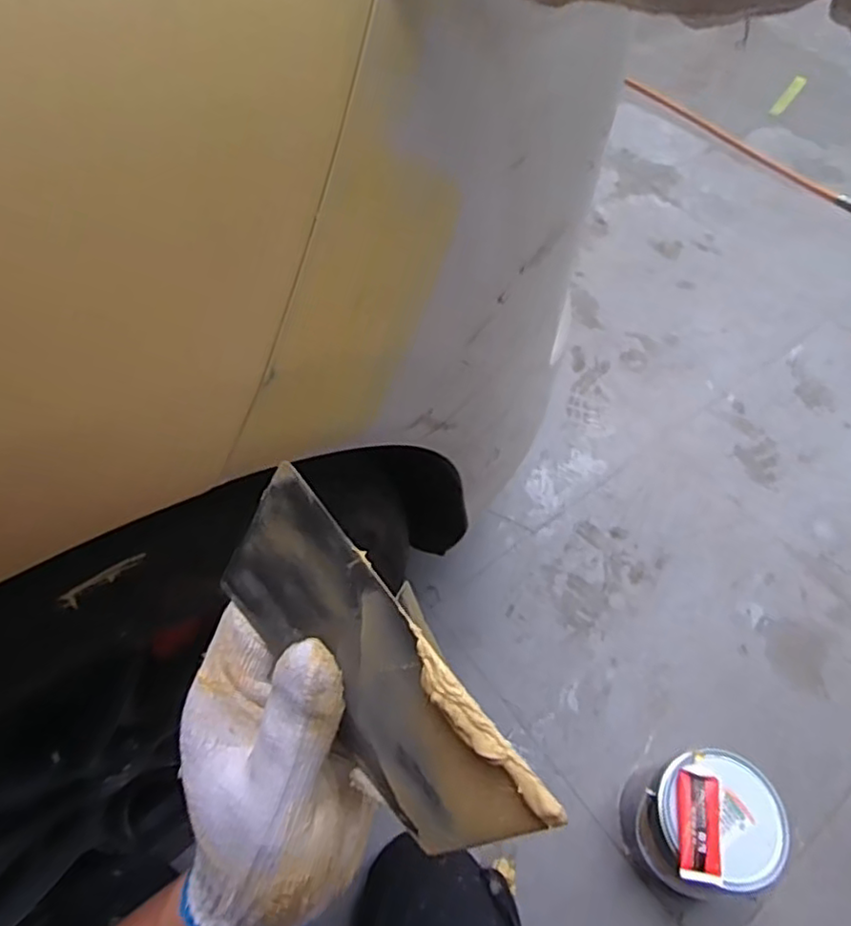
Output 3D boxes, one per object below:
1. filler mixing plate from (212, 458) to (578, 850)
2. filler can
[{"bbox_3d":[-0.021,0.074,0.222,0.138,0.076,0.006,54,39,2],"label":"filler mixing plate"},{"bbox_3d":[0.368,0.480,0.868,0.169,0.181,0.154,2,58,-3],"label":"filler can"}]

